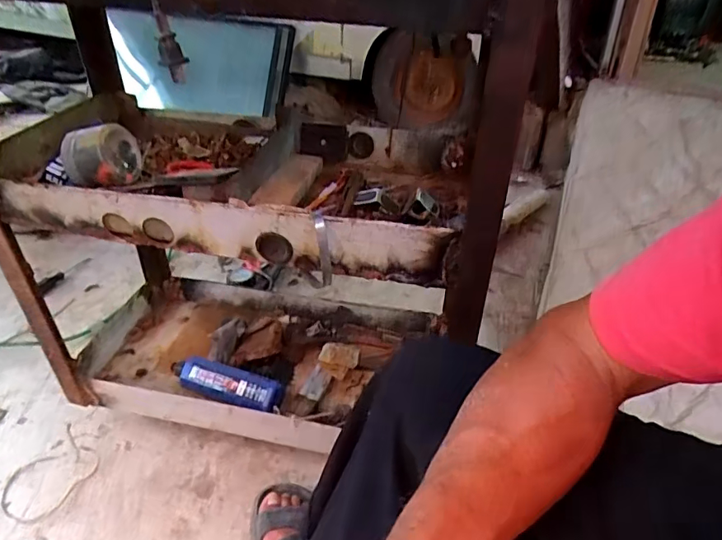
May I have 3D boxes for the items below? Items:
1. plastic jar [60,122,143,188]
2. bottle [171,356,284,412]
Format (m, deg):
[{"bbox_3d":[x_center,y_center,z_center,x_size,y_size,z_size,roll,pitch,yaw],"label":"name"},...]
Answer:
[{"bbox_3d":[-0.361,-0.158,0.723,0.082,0.093,0.104,-9,11,6],"label":"plastic jar"},{"bbox_3d":[-0.235,0.195,0.865,0.212,0.055,0.055,12,32,13],"label":"bottle"}]

